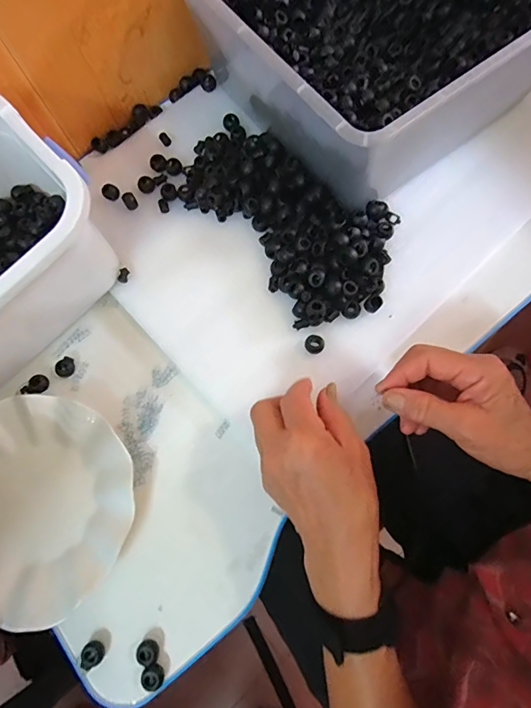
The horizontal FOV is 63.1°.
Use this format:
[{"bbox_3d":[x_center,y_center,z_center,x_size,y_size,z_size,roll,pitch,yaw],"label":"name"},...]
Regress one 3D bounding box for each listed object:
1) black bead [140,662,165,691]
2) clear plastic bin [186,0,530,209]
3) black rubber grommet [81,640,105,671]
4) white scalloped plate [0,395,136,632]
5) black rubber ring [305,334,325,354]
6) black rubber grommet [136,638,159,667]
[{"bbox_3d":[-0.088,0.254,0.340,0.015,0.012,0.016,0,75,1],"label":"black bead"},{"bbox_3d":[0.113,-0.328,0.407,0.323,0.128,0.298,-34,77,-6],"label":"clear plastic bin"},{"bbox_3d":[-0.141,0.243,0.349,0.019,0.015,0.017,-40,78,-9],"label":"black rubber grommet"},{"bbox_3d":[-0.205,0.131,0.378,0.174,0.018,0.179,0,75,1],"label":"white scalloped plate"},{"bbox_3d":[0.045,-0.010,0.397,0.018,0.007,0.017,0,75,1],"label":"black rubber ring"},{"bbox_3d":[-0.094,0.238,0.346,0.017,0.011,0.016,0,75,1],"label":"black rubber grommet"}]

